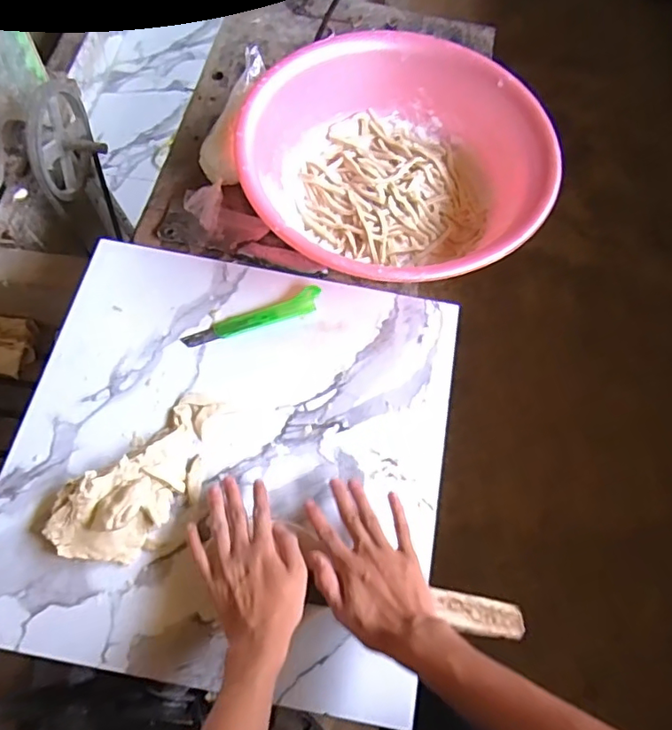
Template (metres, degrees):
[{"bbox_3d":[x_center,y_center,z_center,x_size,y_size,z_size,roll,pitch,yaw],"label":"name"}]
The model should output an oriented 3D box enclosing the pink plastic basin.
[{"bbox_3d":[0.080,-0.267,0.766,0.394,0.119,0.407,1,65,-2],"label":"pink plastic basin"}]

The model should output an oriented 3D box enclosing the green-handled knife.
[{"bbox_3d":[-0.107,-0.063,0.714,0.180,0.016,0.033,-16,67,-10],"label":"green-handled knife"}]

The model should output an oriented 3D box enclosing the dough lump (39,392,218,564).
[{"bbox_3d":[-0.209,0.126,0.612,0.225,0.043,0.105,-41,73,-19],"label":"dough lump"}]

